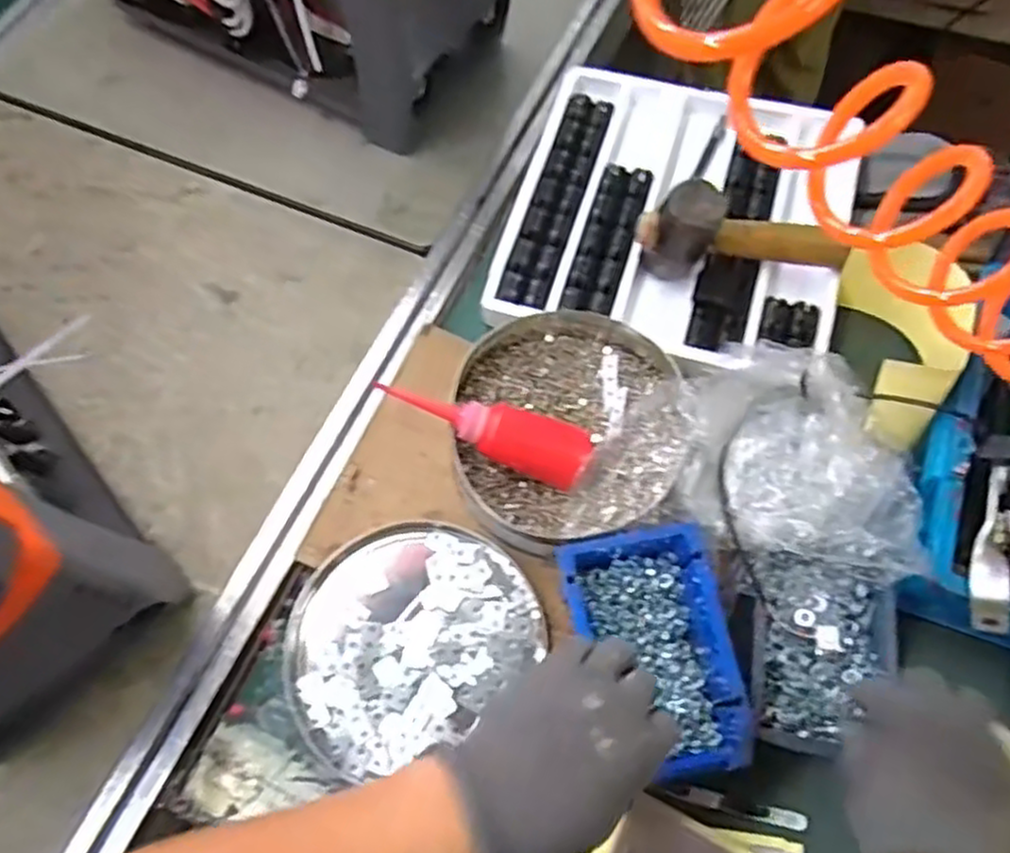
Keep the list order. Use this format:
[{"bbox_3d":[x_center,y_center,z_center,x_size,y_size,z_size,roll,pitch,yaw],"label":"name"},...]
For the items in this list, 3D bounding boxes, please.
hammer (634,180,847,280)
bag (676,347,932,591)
[{"bbox_3d":[0.204,-0.165,0.623,0.179,0.096,0.045,-3,66,2],"label":"hammer"},{"bbox_3d":[0.215,0.010,0.541,0.170,0.060,0.175,11,68,8],"label":"bag"}]

